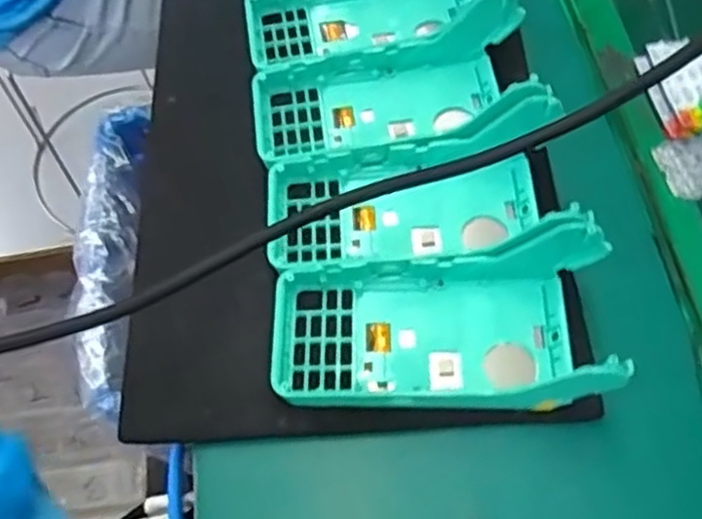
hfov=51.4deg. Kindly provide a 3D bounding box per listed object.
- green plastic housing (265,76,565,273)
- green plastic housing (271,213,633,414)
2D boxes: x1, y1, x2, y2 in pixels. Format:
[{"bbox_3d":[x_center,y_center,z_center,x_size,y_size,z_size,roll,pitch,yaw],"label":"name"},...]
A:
[{"bbox_3d":[0.033,-0.042,0.411,0.164,0.052,0.081,-7,62,-2],"label":"green plastic housing"},{"bbox_3d":[0.042,0.030,0.370,0.165,0.057,0.080,2,62,3],"label":"green plastic housing"}]

